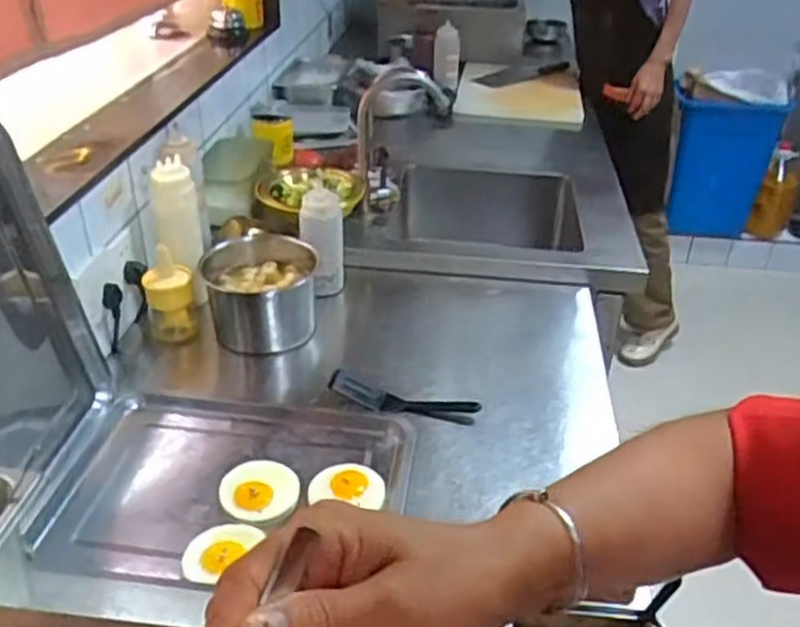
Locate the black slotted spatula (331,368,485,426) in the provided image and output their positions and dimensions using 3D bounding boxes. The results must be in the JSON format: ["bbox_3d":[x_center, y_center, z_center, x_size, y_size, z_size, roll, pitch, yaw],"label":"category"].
[{"bbox_3d":[0.001,0.112,0.990,0.199,0.016,0.053,10,35,14],"label":"black slotted spatula"}]

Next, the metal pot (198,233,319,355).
[{"bbox_3d":[-0.207,-0.034,1.121,0.163,0.107,0.150,-2,34,-3],"label":"metal pot"}]

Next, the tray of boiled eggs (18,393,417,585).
[{"bbox_3d":[-0.194,0.194,0.863,0.392,0.036,0.267,4,34,5],"label":"tray of boiled eggs"}]

